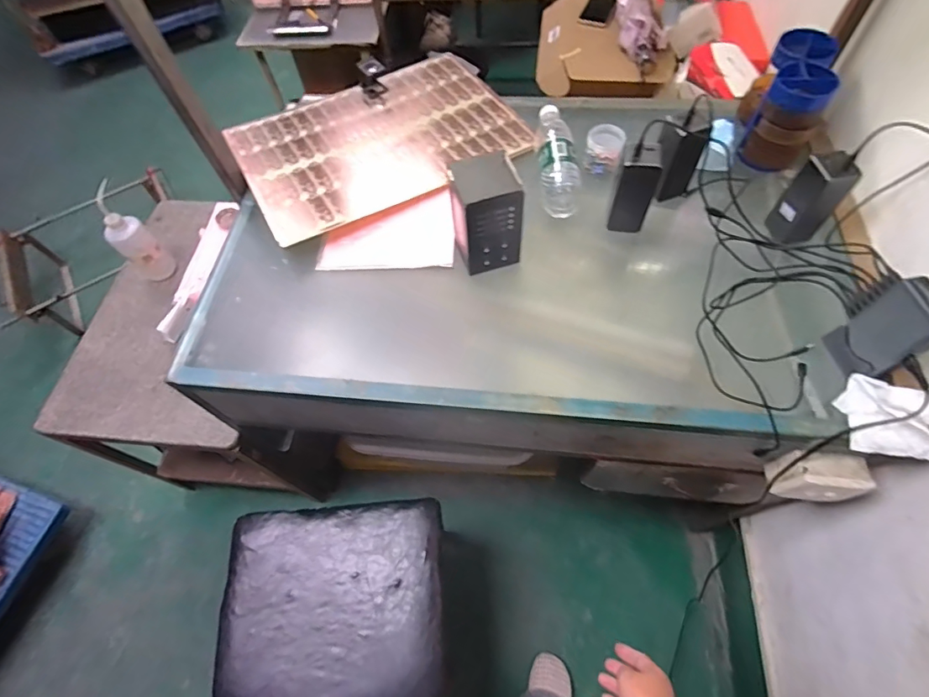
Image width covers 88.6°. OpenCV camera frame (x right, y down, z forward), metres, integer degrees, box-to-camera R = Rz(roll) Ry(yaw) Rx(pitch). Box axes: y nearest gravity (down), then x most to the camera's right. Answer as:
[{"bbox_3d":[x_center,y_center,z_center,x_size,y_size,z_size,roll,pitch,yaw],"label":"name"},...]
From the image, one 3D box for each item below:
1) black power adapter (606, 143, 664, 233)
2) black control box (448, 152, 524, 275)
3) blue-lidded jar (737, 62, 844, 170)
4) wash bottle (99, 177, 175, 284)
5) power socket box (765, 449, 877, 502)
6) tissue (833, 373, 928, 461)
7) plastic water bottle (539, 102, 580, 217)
[{"bbox_3d":[0.250,-0.233,0.699,0.055,0.127,0.048,17,63,13],"label":"black power adapter"},{"bbox_3d":[0.030,-0.191,0.682,0.092,0.139,0.084,-14,61,-4],"label":"black control box"},{"bbox_3d":[0.506,-0.355,0.755,0.086,0.143,0.096,31,67,19],"label":"blue-lidded jar"},{"bbox_3d":[-0.701,-0.225,1.012,0.072,0.191,0.081,36,69,21],"label":"wash bottle"},{"bbox_3d":[0.481,0.178,0.643,0.087,0.091,0.049,10,62,9],"label":"power socket box"},{"bbox_3d":[0.509,0.084,0.567,0.088,0.045,0.091,17,63,13],"label":"tissue"},{"bbox_3d":[0.153,-0.323,0.799,0.059,0.055,0.229,-4,61,2],"label":"plastic water bottle"}]

